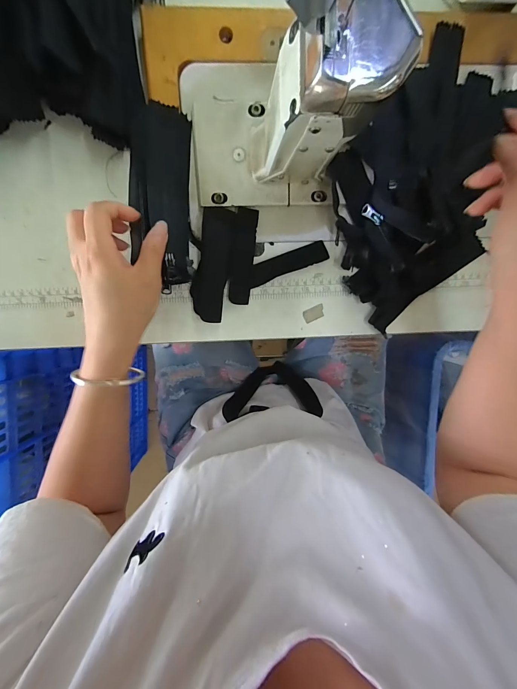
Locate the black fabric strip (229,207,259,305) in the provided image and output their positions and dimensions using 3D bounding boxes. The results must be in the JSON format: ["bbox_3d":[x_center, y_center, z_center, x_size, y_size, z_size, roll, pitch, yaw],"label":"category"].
[{"bbox_3d":[-0.018,-0.103,0.350,0.026,0.004,0.107,6,100,-12],"label":"black fabric strip"}]

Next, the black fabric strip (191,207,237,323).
[{"bbox_3d":[-0.053,-0.091,0.345,0.038,0.013,0.124,9,96,-15],"label":"black fabric strip"}]

